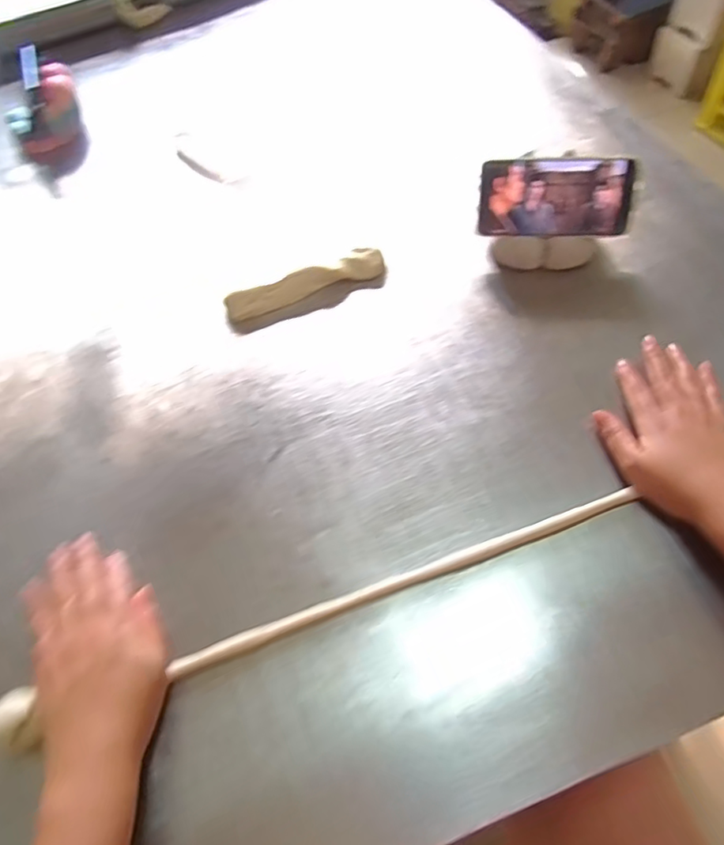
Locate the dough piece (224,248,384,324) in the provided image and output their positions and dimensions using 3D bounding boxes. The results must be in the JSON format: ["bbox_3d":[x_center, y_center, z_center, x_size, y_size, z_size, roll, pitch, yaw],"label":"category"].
[{"bbox_3d":[-0.056,-0.139,0.583,0.166,0.025,0.030,-23,58,-11],"label":"dough piece"}]

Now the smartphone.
[{"bbox_3d":[0.189,-0.219,0.557,0.141,0.070,0.009,1,25,4],"label":"smartphone"}]

